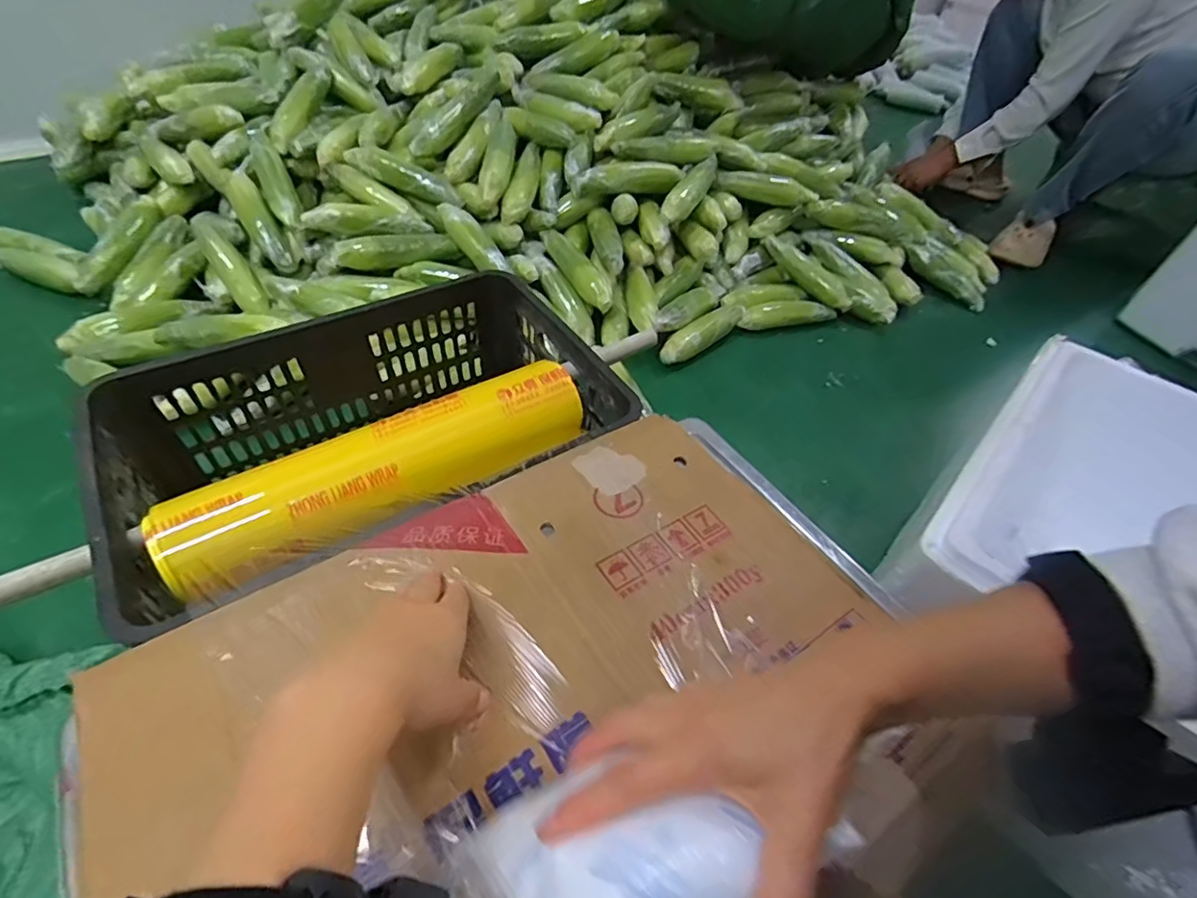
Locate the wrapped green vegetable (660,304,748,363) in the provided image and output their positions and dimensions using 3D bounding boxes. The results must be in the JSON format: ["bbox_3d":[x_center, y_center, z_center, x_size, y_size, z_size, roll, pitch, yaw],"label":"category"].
[{"bbox_3d":[0.207,-0.227,1.062,0.205,0.065,0.058,-34,60,-30],"label":"wrapped green vegetable"}]

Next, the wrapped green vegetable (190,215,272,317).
[{"bbox_3d":[-0.670,-0.337,1.023,0.053,0.037,0.214,-34,91,-30],"label":"wrapped green vegetable"}]

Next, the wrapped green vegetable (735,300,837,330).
[{"bbox_3d":[0.371,-0.268,1.120,0.184,0.044,0.042,-4,49,-10],"label":"wrapped green vegetable"}]

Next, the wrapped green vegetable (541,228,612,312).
[{"bbox_3d":[-0.040,-0.344,1.065,0.044,0.043,0.205,-27,69,-27],"label":"wrapped green vegetable"}]

